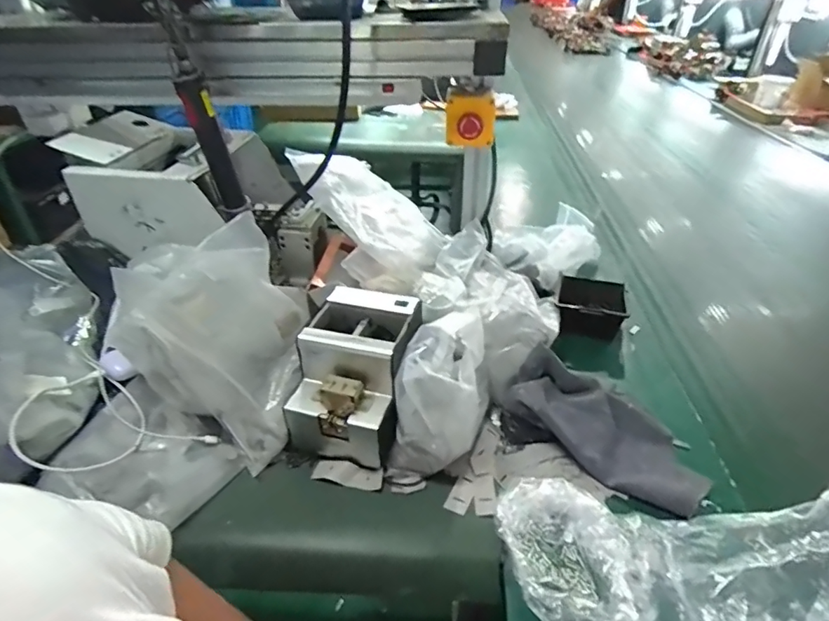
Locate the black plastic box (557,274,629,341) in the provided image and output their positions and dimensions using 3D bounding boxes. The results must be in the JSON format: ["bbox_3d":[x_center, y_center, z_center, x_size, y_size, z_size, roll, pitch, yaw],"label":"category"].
[{"bbox_3d":[0.303,-0.010,0.841,0.109,0.062,0.128,13,37,16],"label":"black plastic box"}]

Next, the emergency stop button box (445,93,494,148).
[{"bbox_3d":[0.084,-0.282,0.727,0.074,0.068,0.058,4,36,5],"label":"emergency stop button box"}]

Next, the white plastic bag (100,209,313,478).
[{"bbox_3d":[-0.244,0.021,0.642,0.227,0.222,0.206,15,38,19],"label":"white plastic bag"}]

